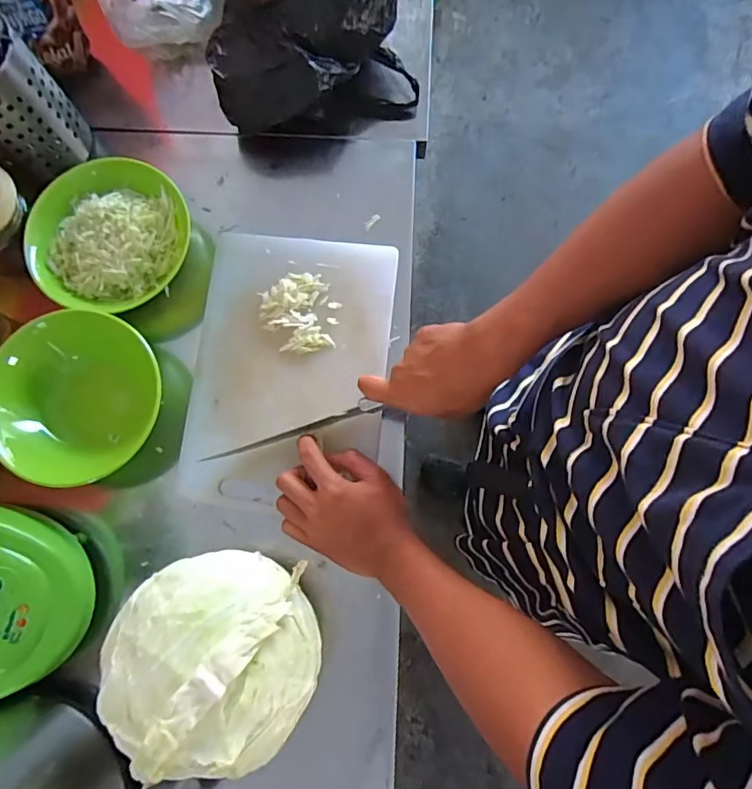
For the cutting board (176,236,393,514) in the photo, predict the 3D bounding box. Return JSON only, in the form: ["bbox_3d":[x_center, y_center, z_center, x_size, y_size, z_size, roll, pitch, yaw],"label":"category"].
[{"bbox_3d":[-0.096,-0.031,0.549,0.208,0.011,0.300,7,79,2],"label":"cutting board"}]

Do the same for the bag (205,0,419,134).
[{"bbox_3d":[-0.085,-0.430,0.579,0.220,0.120,0.223,-17,79,-3],"label":"bag"}]

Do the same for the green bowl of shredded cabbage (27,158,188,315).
[{"bbox_3d":[-0.290,-0.169,0.555,0.148,0.061,0.170,22,80,5],"label":"green bowl of shredded cabbage"}]

